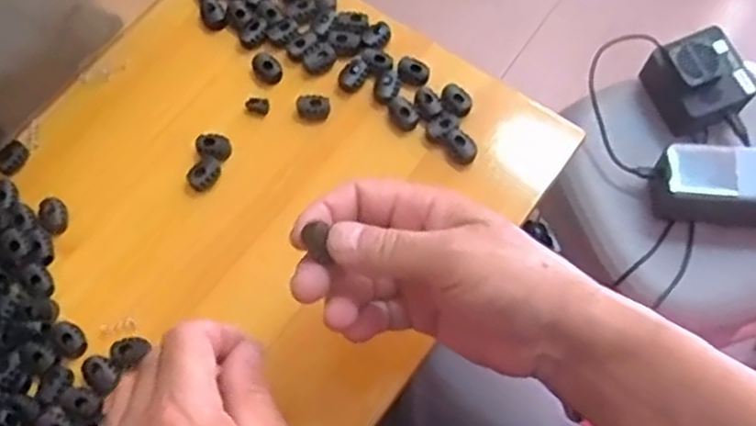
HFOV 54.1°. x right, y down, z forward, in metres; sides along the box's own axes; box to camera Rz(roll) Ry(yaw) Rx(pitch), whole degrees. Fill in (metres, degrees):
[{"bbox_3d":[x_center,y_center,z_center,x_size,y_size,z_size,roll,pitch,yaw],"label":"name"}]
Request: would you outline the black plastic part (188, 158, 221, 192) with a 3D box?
[{"bbox_3d":[-0.111,-0.024,0.468,0.016,0.008,0.020,35,70,15],"label":"black plastic part"}]

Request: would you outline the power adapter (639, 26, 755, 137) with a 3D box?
[{"bbox_3d":[0.299,-0.125,0.688,0.078,0.056,0.078,-23,67,-10],"label":"power adapter"}]

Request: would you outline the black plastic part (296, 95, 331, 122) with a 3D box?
[{"bbox_3d":[-0.042,-0.070,0.485,0.023,0.010,0.018,15,66,8],"label":"black plastic part"}]

